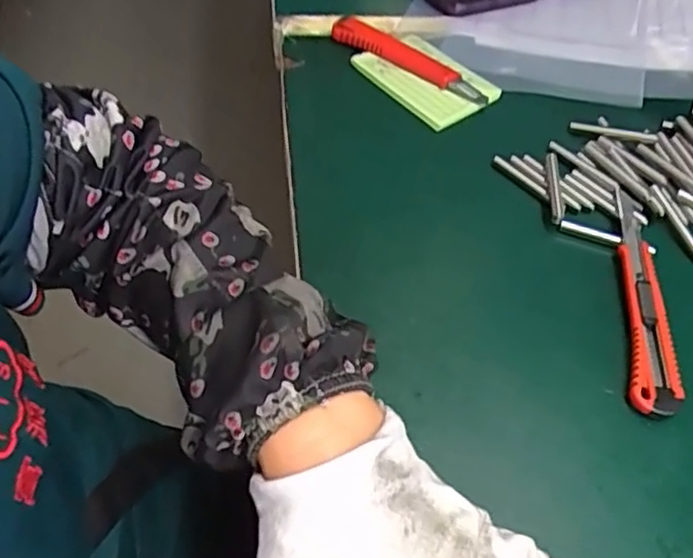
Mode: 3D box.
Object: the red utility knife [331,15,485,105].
[{"bbox_3d":[0.047,-0.167,0.494,0.132,0.014,0.017,32,57,18],"label":"red utility knife"}]

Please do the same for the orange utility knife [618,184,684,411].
[{"bbox_3d":[0.170,0.008,0.373,0.024,0.009,0.151,10,52,3],"label":"orange utility knife"}]

